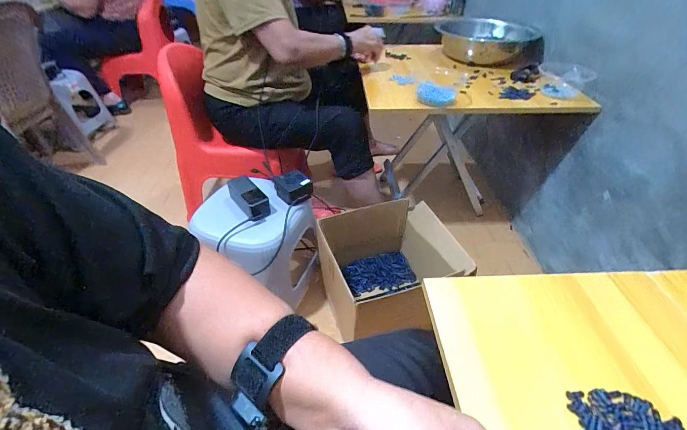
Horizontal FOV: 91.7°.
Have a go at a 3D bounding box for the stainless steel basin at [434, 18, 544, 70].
[{"bbox_3d":[0.491,-0.595,1.147,0.294,0.107,0.278,6,41,6],"label":"stainless steel basin"}]

